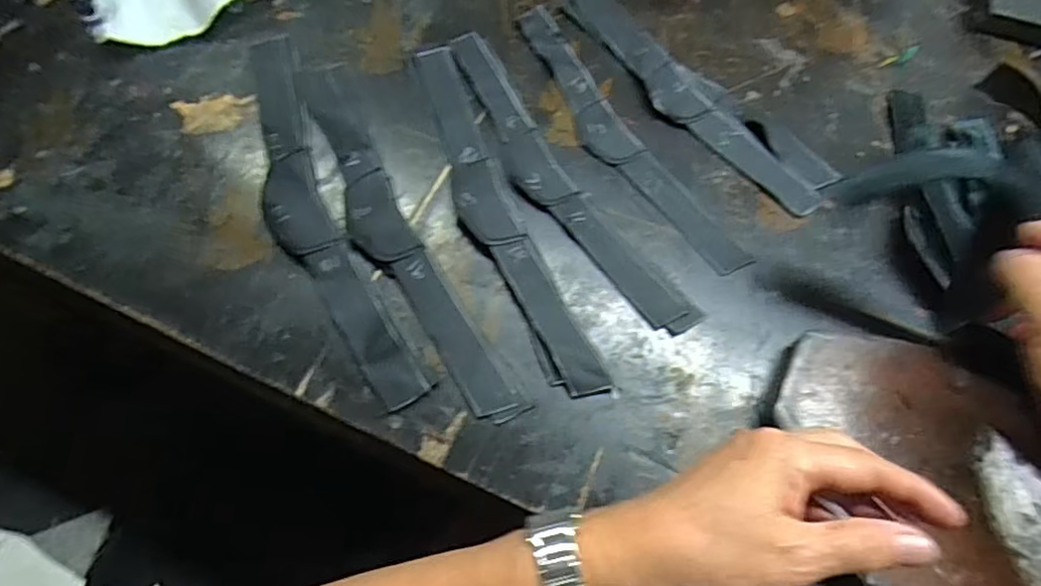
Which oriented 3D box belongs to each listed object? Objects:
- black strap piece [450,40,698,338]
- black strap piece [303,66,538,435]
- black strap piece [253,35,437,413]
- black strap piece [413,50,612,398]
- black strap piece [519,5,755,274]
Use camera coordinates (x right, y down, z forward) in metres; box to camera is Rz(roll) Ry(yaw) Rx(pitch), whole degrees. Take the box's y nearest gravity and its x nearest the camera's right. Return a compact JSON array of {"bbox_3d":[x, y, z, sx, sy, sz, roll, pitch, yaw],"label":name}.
[{"bbox_3d":[0.022,-0.086,0.426,0.048,0.008,0.281,-29,71,-15],"label":"black strap piece"},{"bbox_3d":[-0.088,-0.044,0.408,0.045,0.004,0.303,-26,70,-14],"label":"black strap piece"},{"bbox_3d":[-0.146,-0.063,0.413,0.054,0.006,0.314,-22,69,-13],"label":"black strap piece"},{"bbox_3d":[-0.021,-0.062,0.417,0.041,0.010,0.296,-20,69,-12],"label":"black strap piece"},{"bbox_3d":[0.070,-0.120,0.453,0.044,0.004,0.269,-28,70,-15],"label":"black strap piece"}]

